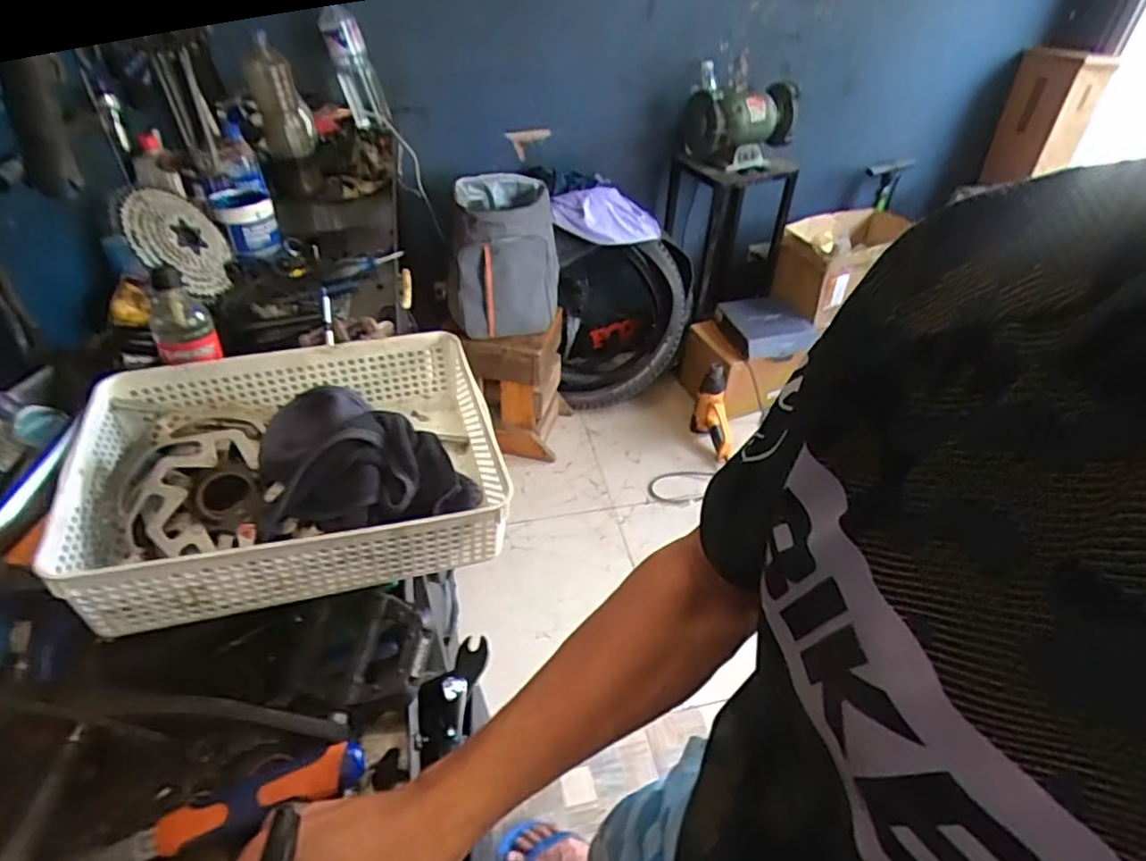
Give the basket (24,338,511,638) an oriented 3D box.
[{"bbox_3d":[-0.240,0.031,0.565,0.328,0.100,0.240,-12,43,-12],"label":"basket"}]

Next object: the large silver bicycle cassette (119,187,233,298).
[{"bbox_3d":[-0.602,-0.298,0.975,0.026,0.157,0.142,-14,64,29],"label":"large silver bicycle cassette"}]

